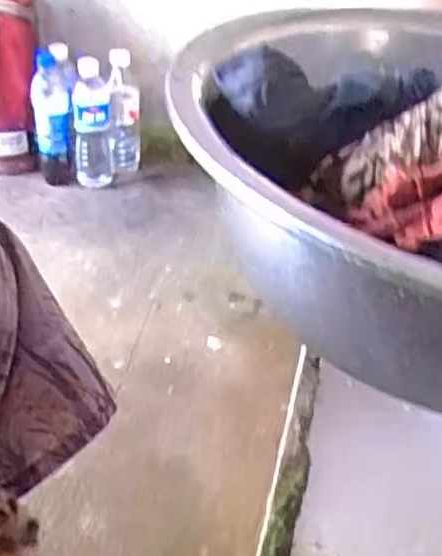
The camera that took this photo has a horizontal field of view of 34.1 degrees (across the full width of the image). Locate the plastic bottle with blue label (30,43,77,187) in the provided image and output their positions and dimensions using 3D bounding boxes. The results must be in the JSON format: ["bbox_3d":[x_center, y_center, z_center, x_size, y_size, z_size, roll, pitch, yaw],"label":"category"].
[{"bbox_3d":[-0.294,-0.285,1.278,0.074,0.243,0.084,-5,35,-10],"label":"plastic bottle with blue label"}]

